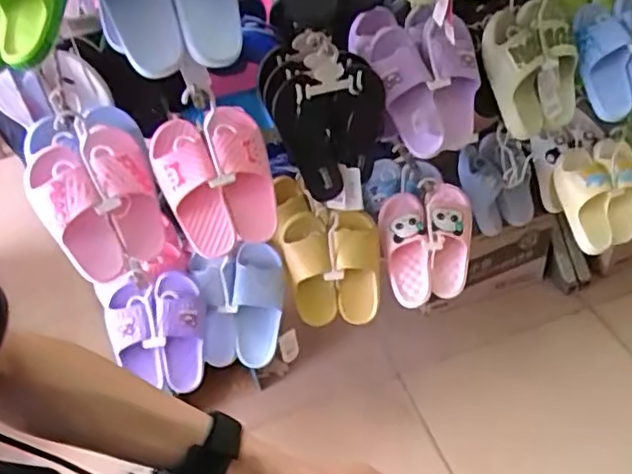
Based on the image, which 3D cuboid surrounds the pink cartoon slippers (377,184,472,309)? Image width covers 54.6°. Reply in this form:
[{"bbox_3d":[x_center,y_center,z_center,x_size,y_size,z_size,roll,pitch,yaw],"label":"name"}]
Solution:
[{"bbox_3d":[0.237,0.017,1.279,0.193,0.081,0.236,-10,82,2],"label":"pink cartoon slippers"}]

